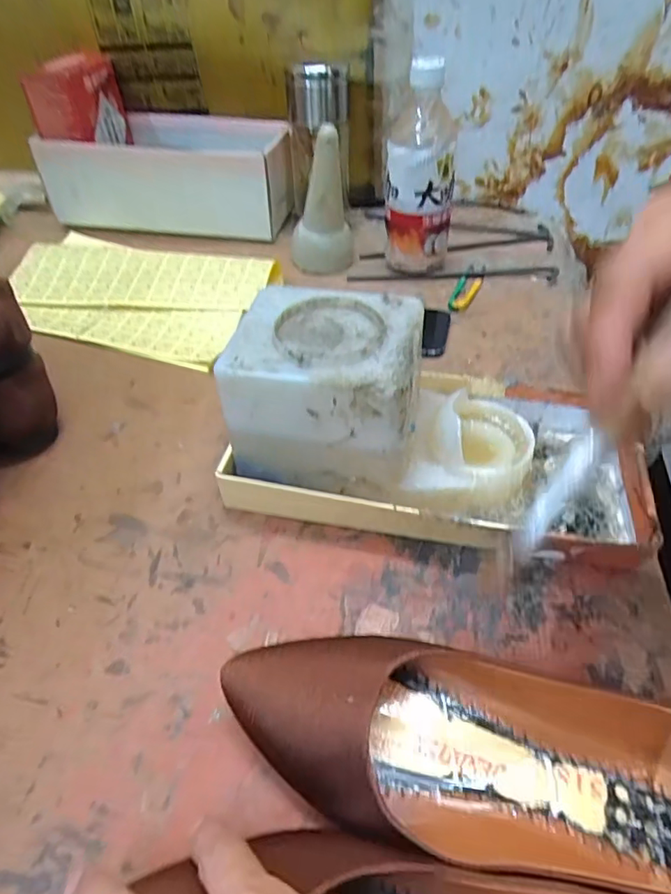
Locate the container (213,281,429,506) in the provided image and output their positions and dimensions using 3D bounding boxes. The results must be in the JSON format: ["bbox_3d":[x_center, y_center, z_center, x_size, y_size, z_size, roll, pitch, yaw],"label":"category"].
[{"bbox_3d":[-0.002,-0.028,0.366,0.118,0.117,0.101,9,48,10],"label":"container"}]

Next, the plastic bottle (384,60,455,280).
[{"bbox_3d":[0.085,-0.269,0.535,0.065,0.191,0.060,4,47,6],"label":"plastic bottle"}]

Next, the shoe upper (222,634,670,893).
[{"bbox_3d":[0.063,0.138,0.246,0.230,0.063,0.084,8,48,9],"label":"shoe upper"}]

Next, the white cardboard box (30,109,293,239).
[{"bbox_3d":[-0.191,-0.329,0.640,0.277,0.088,0.121,6,48,7],"label":"white cardboard box"}]

